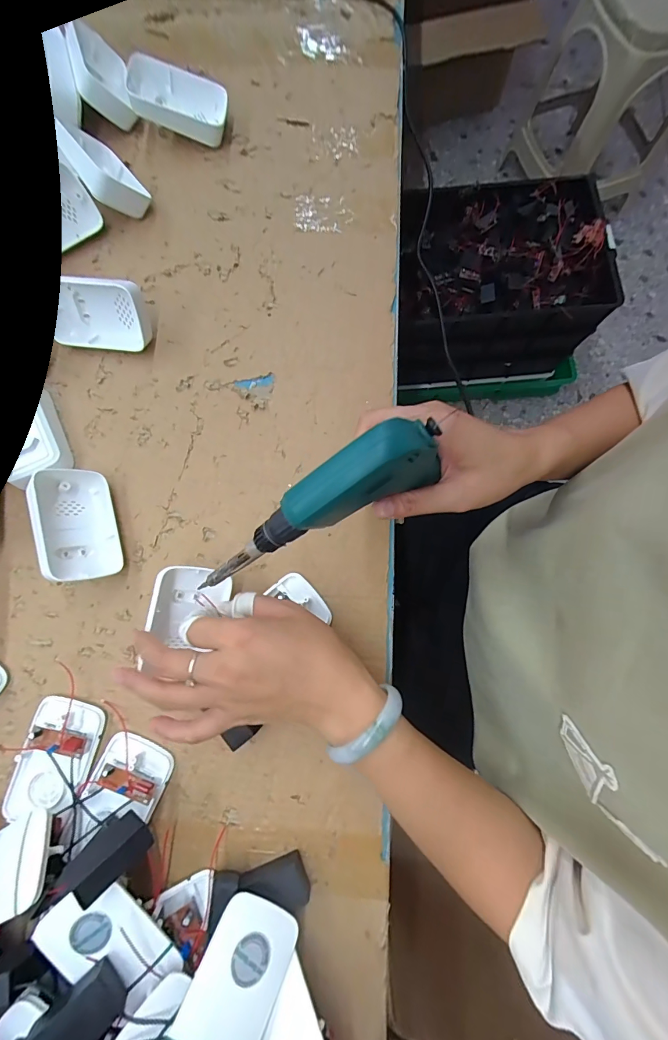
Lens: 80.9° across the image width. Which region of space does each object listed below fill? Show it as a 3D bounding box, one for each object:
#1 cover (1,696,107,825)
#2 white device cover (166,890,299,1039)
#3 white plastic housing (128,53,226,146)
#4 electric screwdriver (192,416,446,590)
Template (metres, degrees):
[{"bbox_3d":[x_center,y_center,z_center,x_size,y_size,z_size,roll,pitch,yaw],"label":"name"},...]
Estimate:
[{"bbox_3d":[-0.227,0.195,0.316,0.058,0.022,0.088,15,80,4],"label":"cover"},{"bbox_3d":[-0.066,0.313,0.257,0.059,0.011,0.096,32,62,-10],"label":"white device cover"},{"bbox_3d":[-0.163,-0.439,0.413,0.095,0.028,0.056,7,83,-14],"label":"white plastic housing"},{"bbox_3d":[-0.019,-0.002,0.246,0.177,0.036,0.034,-31,80,22],"label":"electric screwdriver"}]

